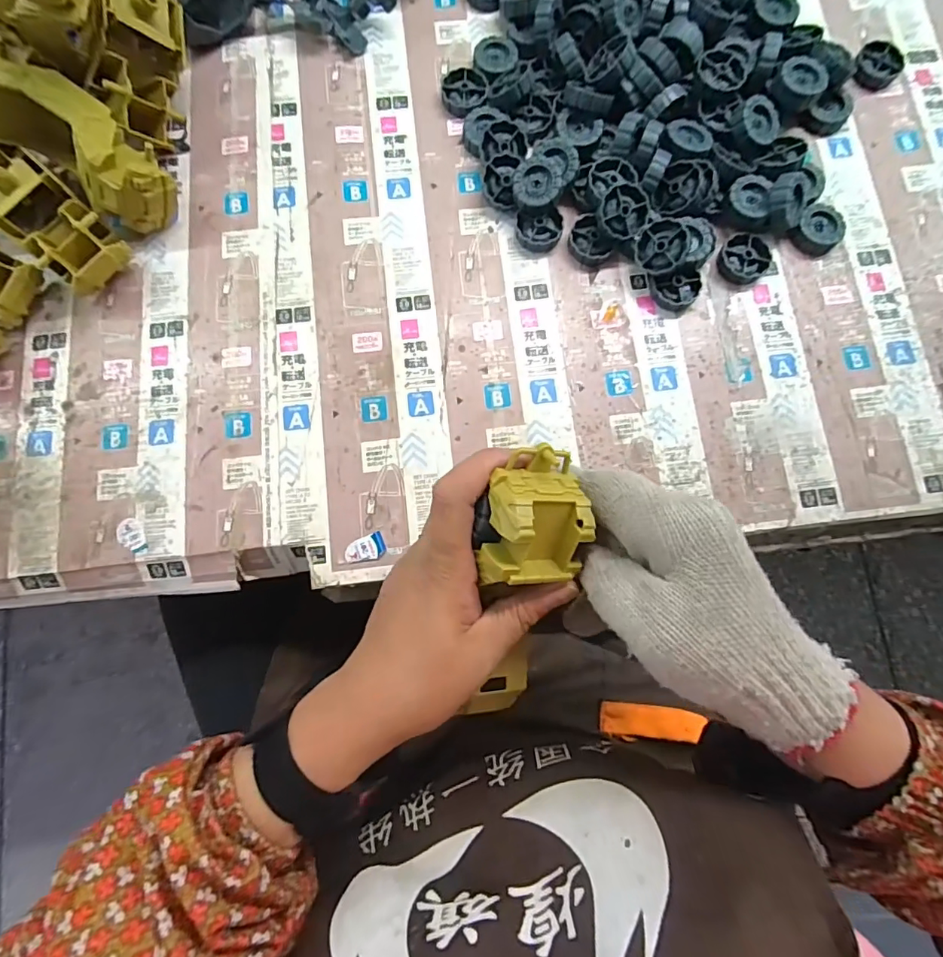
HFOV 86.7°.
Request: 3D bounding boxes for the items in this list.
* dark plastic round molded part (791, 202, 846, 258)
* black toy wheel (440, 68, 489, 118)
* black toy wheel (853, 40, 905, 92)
[{"bbox_3d":[0.286,-0.204,0.407,0.041,0.016,0.036,-38,83,-6],"label":"dark plastic round molded part"},{"bbox_3d":[-0.006,-0.329,0.426,0.038,0.011,0.044,1,81,-1],"label":"black toy wheel"},{"bbox_3d":[0.351,-0.357,0.435,0.038,0.015,0.041,0,81,-1],"label":"black toy wheel"}]

